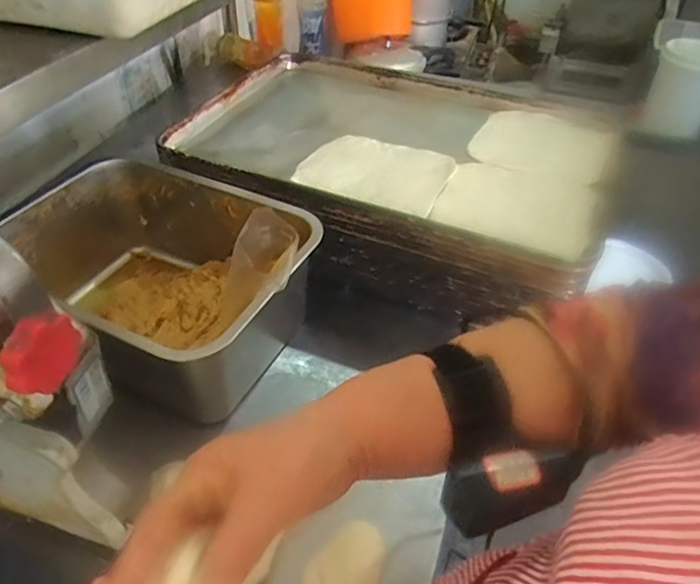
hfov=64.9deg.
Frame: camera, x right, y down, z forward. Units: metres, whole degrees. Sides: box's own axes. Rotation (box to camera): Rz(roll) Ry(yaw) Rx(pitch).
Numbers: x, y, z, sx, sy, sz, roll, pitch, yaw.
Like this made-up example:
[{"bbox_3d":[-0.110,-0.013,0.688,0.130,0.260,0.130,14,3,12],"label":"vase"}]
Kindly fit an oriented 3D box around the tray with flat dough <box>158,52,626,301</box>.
[{"bbox_3d":[0.067,-0.211,0.824,0.590,0.065,0.419,19,46,18],"label":"tray with flat dough"}]

